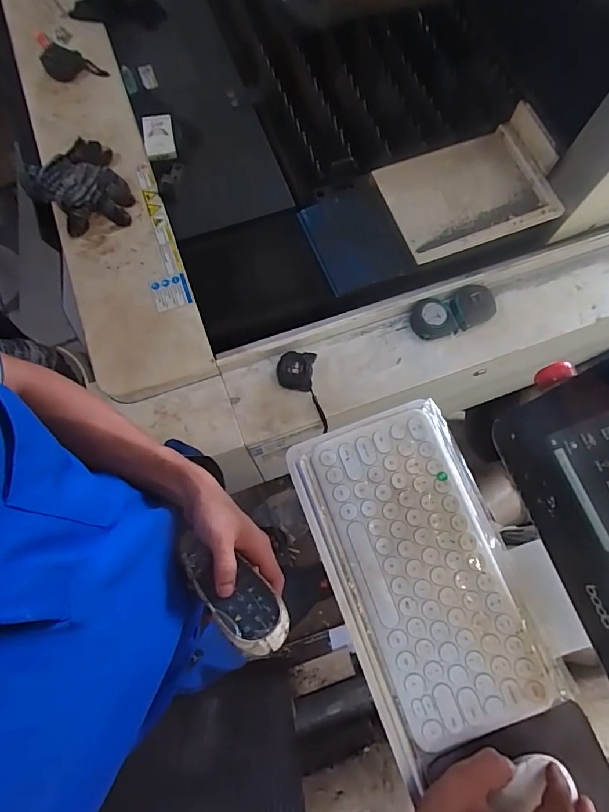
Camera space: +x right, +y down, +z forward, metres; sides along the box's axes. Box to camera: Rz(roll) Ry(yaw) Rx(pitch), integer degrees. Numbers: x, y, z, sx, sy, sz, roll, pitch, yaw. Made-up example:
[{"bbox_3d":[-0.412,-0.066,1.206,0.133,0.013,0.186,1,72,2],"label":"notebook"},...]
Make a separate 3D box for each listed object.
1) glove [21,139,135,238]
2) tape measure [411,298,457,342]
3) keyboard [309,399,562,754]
[{"bbox_3d":[-0.433,-0.418,0.850,0.167,0.049,0.205,-31,76,-10],"label":"glove"},{"bbox_3d":[0.243,-0.164,0.840,0.076,0.047,0.072,-14,74,-5],"label":"tape measure"},{"bbox_3d":[0.118,0.147,0.420,0.144,0.019,0.282,-19,74,-7],"label":"keyboard"}]

